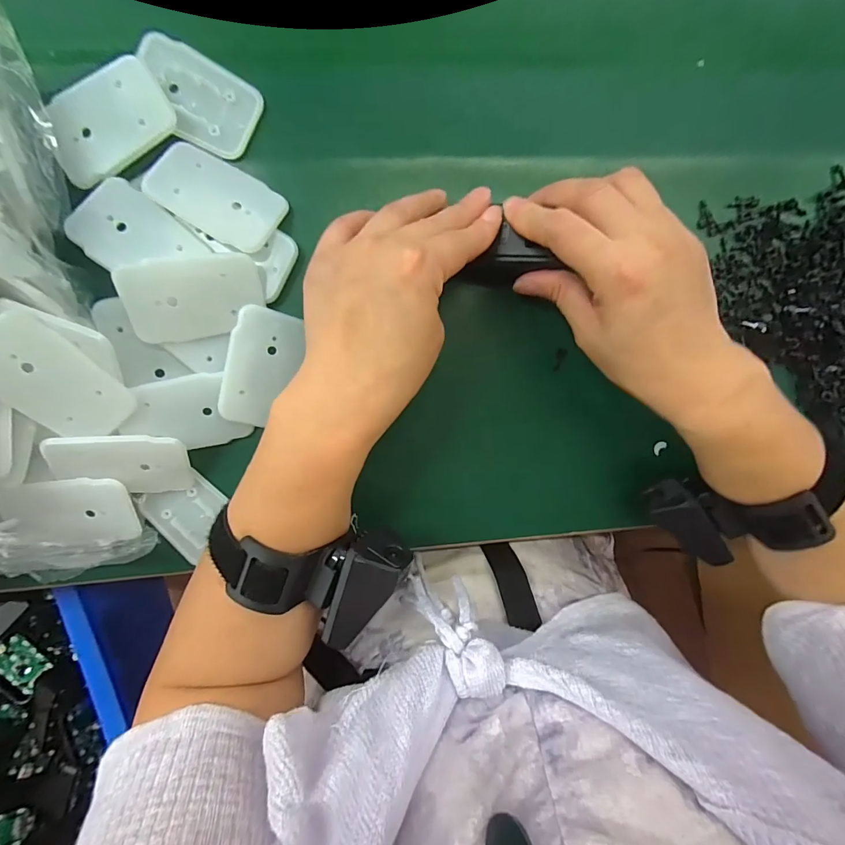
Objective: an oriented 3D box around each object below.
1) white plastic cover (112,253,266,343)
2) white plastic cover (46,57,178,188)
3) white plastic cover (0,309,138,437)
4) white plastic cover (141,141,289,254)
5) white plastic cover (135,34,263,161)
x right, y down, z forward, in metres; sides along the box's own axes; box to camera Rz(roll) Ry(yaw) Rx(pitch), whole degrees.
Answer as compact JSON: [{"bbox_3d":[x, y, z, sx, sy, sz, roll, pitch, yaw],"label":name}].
[{"bbox_3d":[-0.125,-0.069,0.230,0.068,0.008,0.042,-14,125,-20],"label":"white plastic cover"},{"bbox_3d":[-0.165,-0.158,0.218,0.065,0.011,0.036,-37,98,-2],"label":"white plastic cover"},{"bbox_3d":[-0.187,-0.019,0.210,0.043,0.004,0.066,-39,120,-1],"label":"white plastic cover"},{"bbox_3d":[-0.114,-0.126,0.230,0.066,0.011,0.040,30,92,-8],"label":"white plastic cover"},{"bbox_3d":[-0.124,-0.177,0.227,0.061,0.009,0.042,26,92,-8],"label":"white plastic cover"}]

